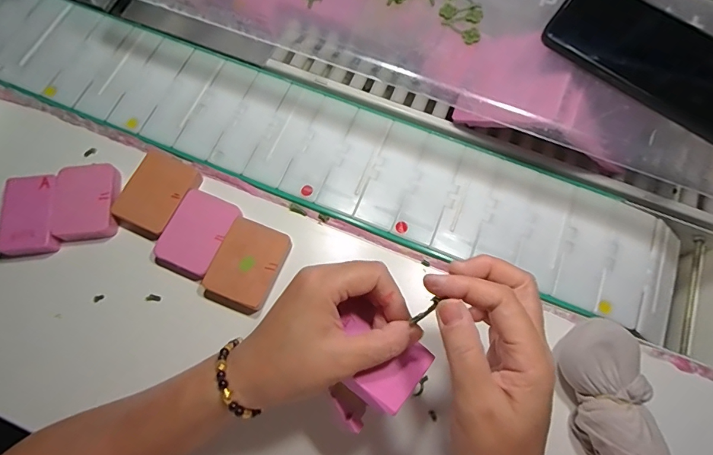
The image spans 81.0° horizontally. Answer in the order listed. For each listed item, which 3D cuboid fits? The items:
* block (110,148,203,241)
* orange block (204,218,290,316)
[{"bbox_3d":[-0.188,-0.030,0.394,0.055,0.016,0.076,25,75,7],"label":"block"},{"bbox_3d":[-0.096,0.035,0.370,0.057,0.021,0.075,22,75,6],"label":"orange block"}]

